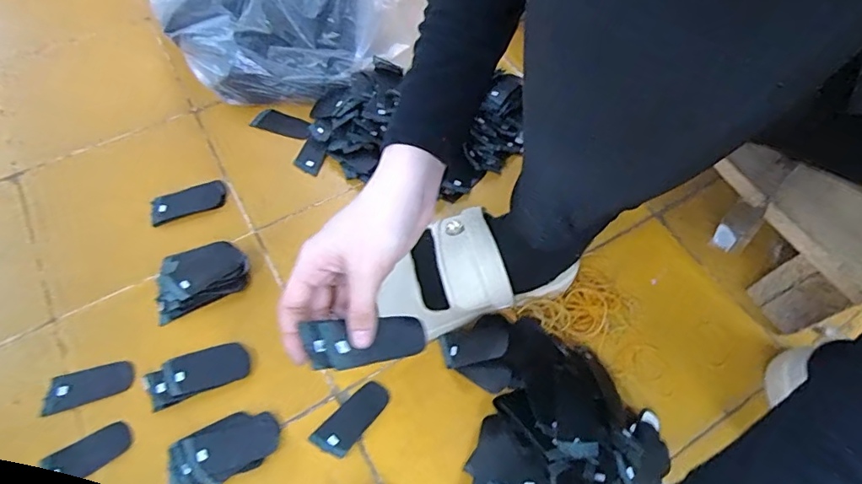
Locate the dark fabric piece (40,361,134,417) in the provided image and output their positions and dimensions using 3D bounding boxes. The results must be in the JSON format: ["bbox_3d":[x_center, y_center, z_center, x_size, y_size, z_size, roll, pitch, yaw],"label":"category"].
[{"bbox_3d":[-0.309,0.129,0.436,0.073,0.004,0.032,-16,62,-12],"label":"dark fabric piece"}]

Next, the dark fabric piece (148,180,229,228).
[{"bbox_3d":[-0.269,-0.045,0.537,0.081,0.010,0.033,-22,64,-15],"label":"dark fabric piece"}]

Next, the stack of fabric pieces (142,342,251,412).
[{"bbox_3d":[-0.211,0.117,0.435,0.086,0.008,0.039,-19,63,-14],"label":"stack of fabric pieces"}]

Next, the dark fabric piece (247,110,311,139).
[{"bbox_3d":[-0.183,-0.146,0.597,0.074,0.006,0.031,15,60,5],"label":"dark fabric piece"}]

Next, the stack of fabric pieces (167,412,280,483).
[{"bbox_3d":[-0.174,0.175,0.407,0.085,0.011,0.049,-23,64,-16],"label":"stack of fabric pieces"}]

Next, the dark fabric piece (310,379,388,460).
[{"bbox_3d":[-0.071,0.157,0.432,0.033,0.004,0.072,37,65,17],"label":"dark fabric piece"}]

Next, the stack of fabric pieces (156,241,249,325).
[{"bbox_3d":[-0.231,0.033,0.481,0.090,0.022,0.059,-23,64,-15],"label":"stack of fabric pieces"}]

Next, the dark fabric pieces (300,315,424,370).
[{"bbox_3d":[-0.044,0.069,0.339,0.078,0.010,0.032,-3,60,-15],"label":"dark fabric pieces"}]

